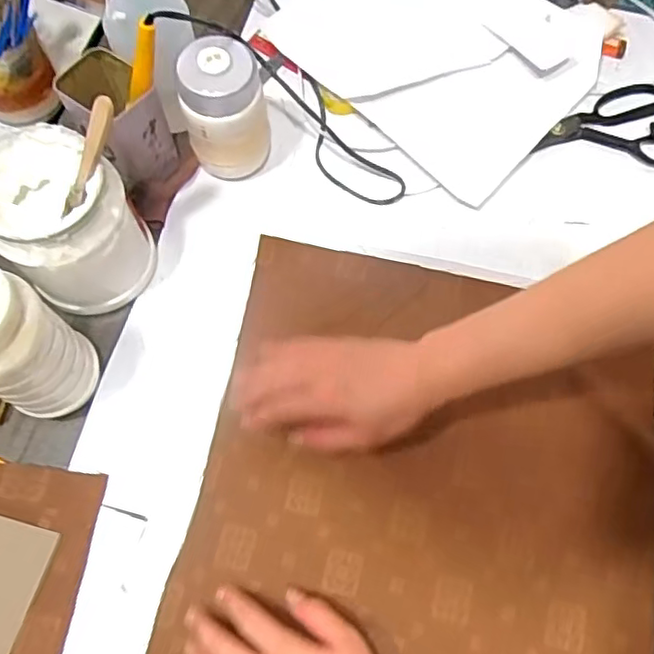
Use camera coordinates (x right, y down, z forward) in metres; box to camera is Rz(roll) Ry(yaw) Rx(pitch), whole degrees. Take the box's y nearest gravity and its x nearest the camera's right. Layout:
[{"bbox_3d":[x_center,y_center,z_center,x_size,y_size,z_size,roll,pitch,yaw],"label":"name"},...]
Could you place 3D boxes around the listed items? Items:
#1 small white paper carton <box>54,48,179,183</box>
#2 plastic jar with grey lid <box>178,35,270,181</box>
[{"bbox_3d":[-0.193,-0.191,0.574,0.081,0.099,0.066,34,73,11],"label":"small white paper carton"},{"bbox_3d":[-0.093,-0.203,0.574,0.074,0.131,0.067,-9,70,-4],"label":"plastic jar with grey lid"}]

